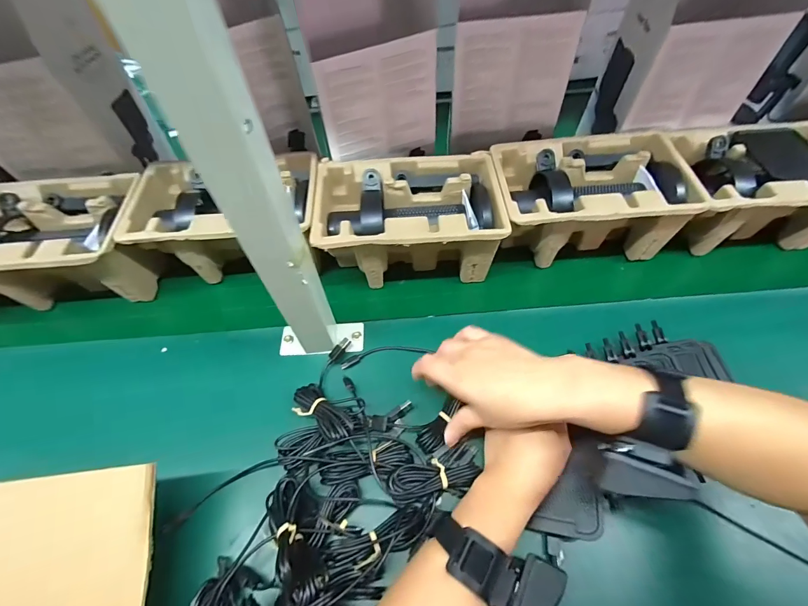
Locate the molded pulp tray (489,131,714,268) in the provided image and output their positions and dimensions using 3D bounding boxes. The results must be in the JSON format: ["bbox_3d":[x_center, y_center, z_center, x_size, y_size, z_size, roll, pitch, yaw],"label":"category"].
[{"bbox_3d":[0.235,-0.134,0.491,0.224,0.100,0.148,-3,57,1],"label":"molded pulp tray"}]

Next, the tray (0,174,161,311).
[{"bbox_3d":[-0.449,-0.075,0.479,0.230,0.101,0.149,-8,57,-2],"label":"tray"}]

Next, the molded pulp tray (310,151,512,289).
[{"bbox_3d":[0.007,-0.106,0.486,0.228,0.102,0.149,-4,57,1],"label":"molded pulp tray"}]

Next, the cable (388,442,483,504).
[{"bbox_3d":[0.032,0.162,0.346,0.095,0.020,0.035,-9,55,-25],"label":"cable"}]

